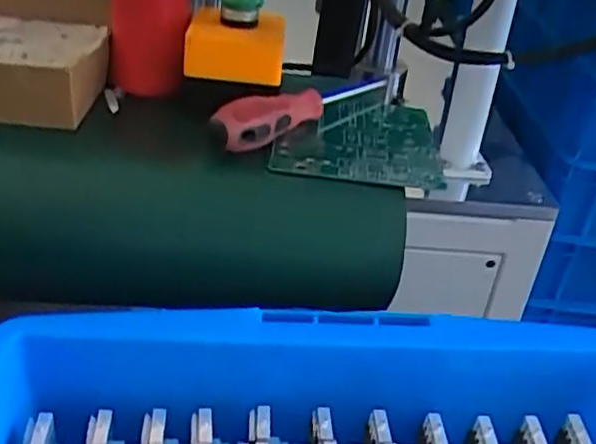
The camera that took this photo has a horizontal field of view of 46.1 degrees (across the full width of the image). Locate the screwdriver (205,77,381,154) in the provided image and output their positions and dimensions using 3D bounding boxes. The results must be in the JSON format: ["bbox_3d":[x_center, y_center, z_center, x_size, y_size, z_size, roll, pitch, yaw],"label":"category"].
[{"bbox_3d":[0.002,-0.085,0.523,0.179,0.028,0.032,-21,42,-37],"label":"screwdriver"}]

